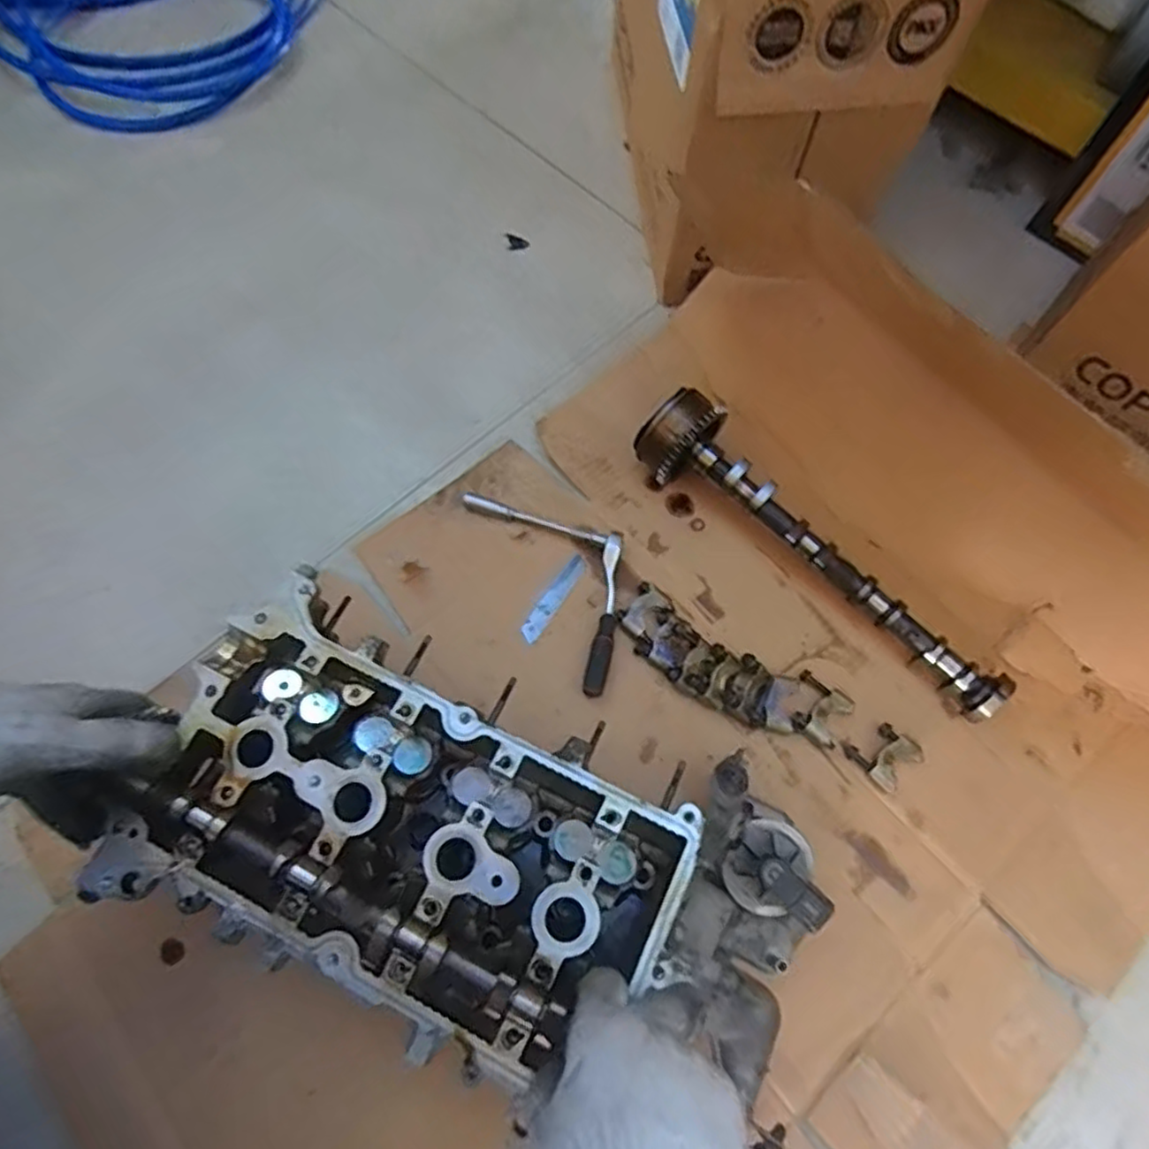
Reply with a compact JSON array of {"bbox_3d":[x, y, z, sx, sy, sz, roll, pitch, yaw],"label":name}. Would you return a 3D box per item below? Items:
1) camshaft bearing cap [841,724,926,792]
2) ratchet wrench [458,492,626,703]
[{"bbox_3d":[0.256,0.148,0.566,0.049,0.021,0.047,-37,72,-14],"label":"camshaft bearing cap"},{"bbox_3d":[-0.002,-0.007,0.622,0.101,0.023,0.219,-30,70,-11],"label":"ratchet wrench"}]

